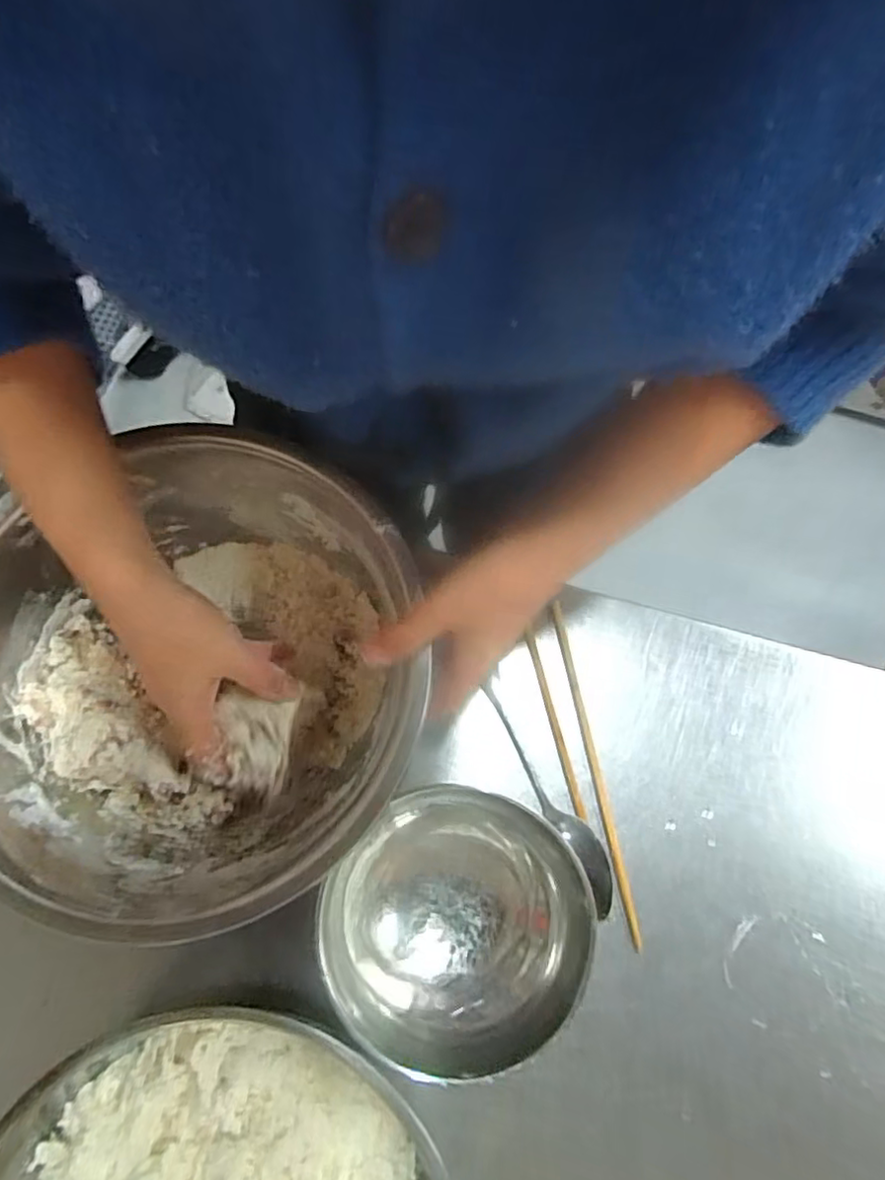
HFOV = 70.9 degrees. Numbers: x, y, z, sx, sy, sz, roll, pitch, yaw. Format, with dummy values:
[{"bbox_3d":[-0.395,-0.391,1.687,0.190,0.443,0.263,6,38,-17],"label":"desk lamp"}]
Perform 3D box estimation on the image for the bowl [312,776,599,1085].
[{"bbox_3d":[0.009,0.202,0.385,0.148,0.072,0.143,0,77,1],"label":"bowl"}]

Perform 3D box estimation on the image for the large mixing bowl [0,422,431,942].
[{"bbox_3d":[-0.144,0.051,0.384,0.260,0.121,0.254,-13,77,-2],"label":"large mixing bowl"}]

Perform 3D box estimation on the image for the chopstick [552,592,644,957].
[{"bbox_3d":[0.107,0.121,0.435,0.009,0.005,0.233,-11,77,-1],"label":"chopstick"}]

